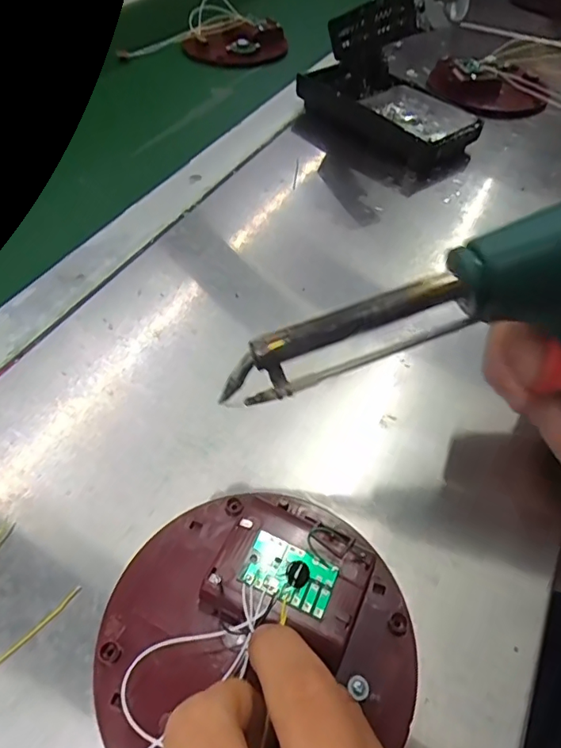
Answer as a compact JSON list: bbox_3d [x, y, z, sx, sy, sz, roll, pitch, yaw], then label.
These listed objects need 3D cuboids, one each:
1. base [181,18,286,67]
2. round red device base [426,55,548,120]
[{"bbox_3d":[-0.051,-0.378,0.580,0.114,0.020,0.083,0,51,-4],"label":"base"},{"bbox_3d":[0.215,-0.291,0.517,0.112,0.023,0.096,-4,51,-7],"label":"round red device base"}]

